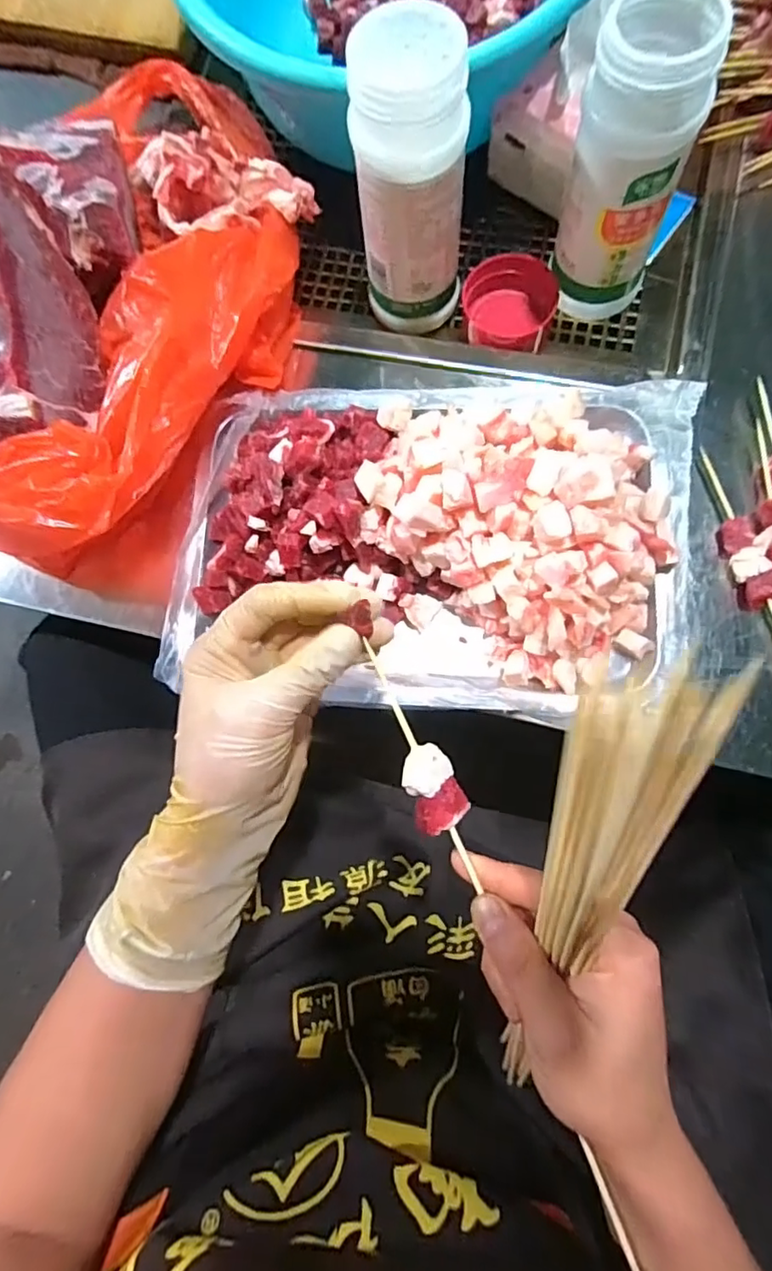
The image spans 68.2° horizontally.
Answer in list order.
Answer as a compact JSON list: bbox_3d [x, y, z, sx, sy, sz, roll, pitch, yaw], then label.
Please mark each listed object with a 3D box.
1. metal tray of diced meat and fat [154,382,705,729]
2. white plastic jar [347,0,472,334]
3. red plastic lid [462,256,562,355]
[{"bbox_3d":[0.024,-0.063,0.343,0.310,0.059,0.207,4,83,5],"label":"metal tray of diced meat and fat"},{"bbox_3d":[0.016,-0.267,0.348,0.061,0.147,0.070,4,82,5],"label":"white plastic jar"},{"bbox_3d":[0.090,-0.237,0.407,0.067,0.024,0.074,-4,82,4],"label":"red plastic lid"}]

